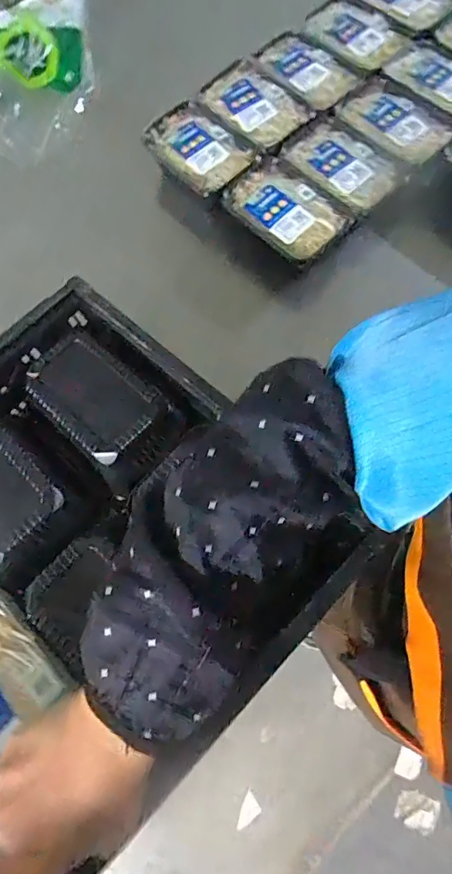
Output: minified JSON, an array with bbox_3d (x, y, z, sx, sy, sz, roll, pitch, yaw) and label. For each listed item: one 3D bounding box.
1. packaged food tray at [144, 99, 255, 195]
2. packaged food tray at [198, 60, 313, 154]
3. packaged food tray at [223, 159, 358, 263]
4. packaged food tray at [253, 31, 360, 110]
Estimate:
[{"bbox_3d":[-0.046,-0.469,0.751,0.112,0.031,0.182,-42,76,-10],"label":"packaged food tray"},{"bbox_3d":[0.047,-0.543,0.763,0.108,0.030,0.185,-43,76,-10],"label":"packaged food tray"},{"bbox_3d":[0.091,-0.343,0.713,0.177,0.036,0.119,43,79,14],"label":"packaged food tray"},{"bbox_3d":[0.137,-0.612,0.768,0.107,0.033,0.153,-41,75,-10],"label":"packaged food tray"}]

